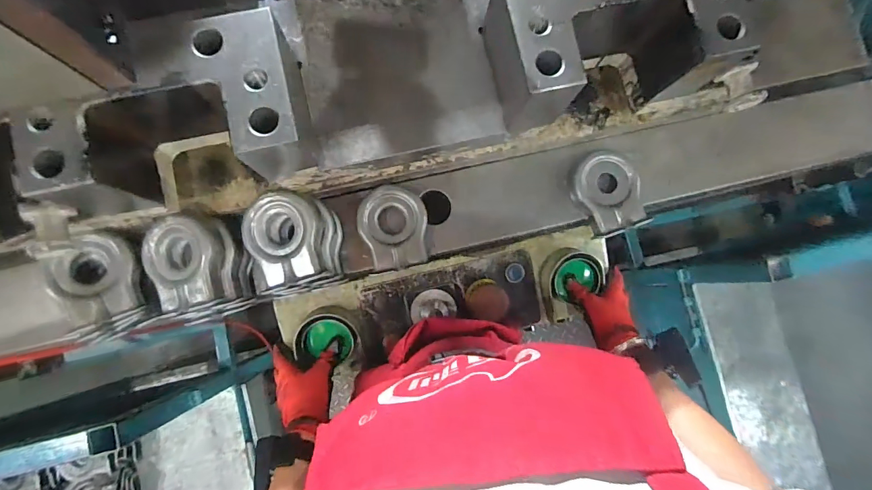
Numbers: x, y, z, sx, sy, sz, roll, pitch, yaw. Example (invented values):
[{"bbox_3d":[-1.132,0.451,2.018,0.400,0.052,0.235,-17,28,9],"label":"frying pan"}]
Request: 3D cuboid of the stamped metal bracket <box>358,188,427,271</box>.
[{"bbox_3d":[-0.058,-0.025,0.595,0.091,0.015,0.116,-18,85,-5],"label":"stamped metal bracket"}]

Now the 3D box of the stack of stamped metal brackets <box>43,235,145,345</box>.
[{"bbox_3d":[-0.425,0.056,0.532,0.088,0.057,0.128,-11,85,-5],"label":"stack of stamped metal brackets"}]

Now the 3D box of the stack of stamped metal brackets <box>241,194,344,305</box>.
[{"bbox_3d":[-0.188,0.003,0.552,0.114,0.065,0.125,-2,84,-4],"label":"stack of stamped metal brackets"}]

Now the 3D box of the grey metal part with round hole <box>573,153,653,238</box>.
[{"bbox_3d":[0.256,-0.079,0.634,0.097,0.055,0.125,-19,85,-5],"label":"grey metal part with round hole"}]

